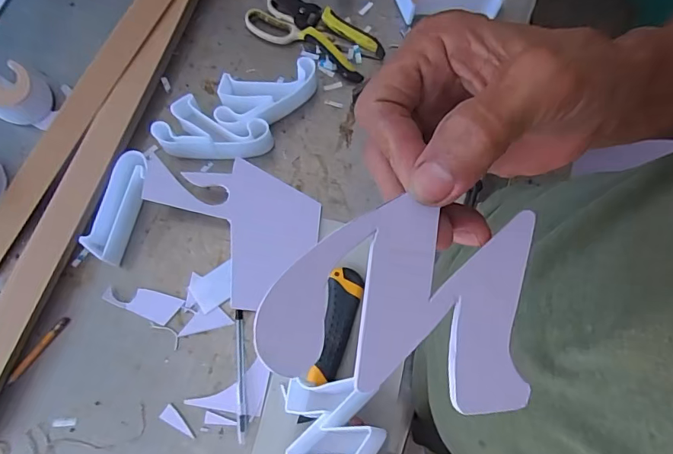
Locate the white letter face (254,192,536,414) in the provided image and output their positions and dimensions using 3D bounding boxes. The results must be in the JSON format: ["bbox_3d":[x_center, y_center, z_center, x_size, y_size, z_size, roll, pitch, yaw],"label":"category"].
[{"bbox_3d":[0.026,0.027,0.170,0.104,0.006,0.073,8,81,-12],"label":"white letter face"}]

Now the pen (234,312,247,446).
[{"bbox_3d":[-0.105,0.160,0.488,0.011,0.007,0.136,-5,75,-3],"label":"pen"}]

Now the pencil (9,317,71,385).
[{"bbox_3d":[-0.332,0.136,0.497,0.011,0.004,0.086,36,77,8],"label":"pencil"}]

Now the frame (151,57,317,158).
[{"bbox_3d":[-0.116,-0.141,0.558,0.211,0.039,0.098,-31,78,-9],"label":"frame"}]

